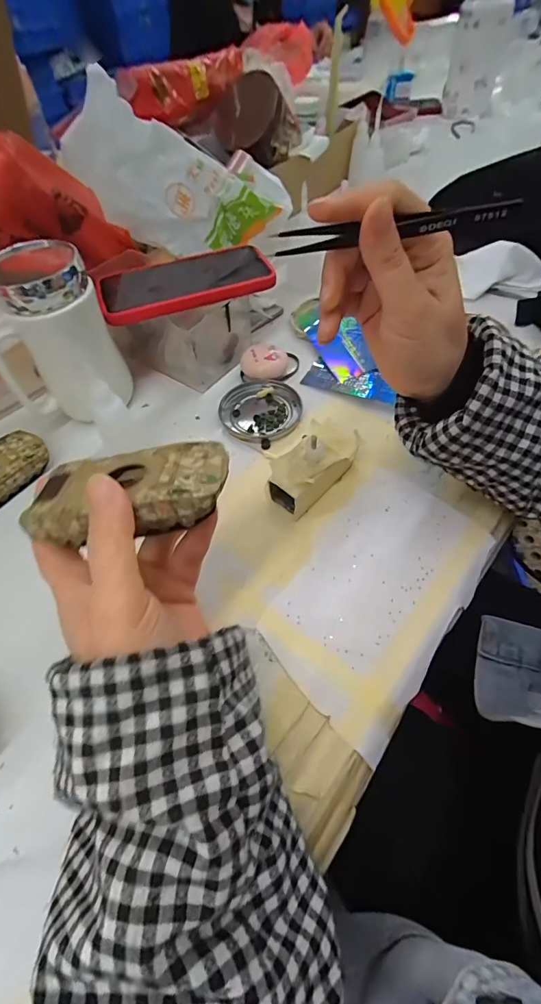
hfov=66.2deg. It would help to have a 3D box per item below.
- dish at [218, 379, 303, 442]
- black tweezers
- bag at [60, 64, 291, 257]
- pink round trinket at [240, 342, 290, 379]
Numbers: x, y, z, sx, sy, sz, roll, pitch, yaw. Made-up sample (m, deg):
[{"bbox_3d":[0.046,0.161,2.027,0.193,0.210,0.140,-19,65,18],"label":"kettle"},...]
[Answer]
[{"bbox_3d":[-0.010,-0.090,0.407,0.077,0.008,0.078,-2,55,2],"label":"dish"},{"bbox_3d":[0.058,-0.141,0.215,0.121,0.012,0.008,5,55,19],"label":"black tweezers"},{"bbox_3d":[-0.093,-0.331,0.445,0.223,0.116,0.041,4,51,-24],"label":"bag"},{"bbox_3d":[-0.006,-0.145,0.433,0.049,0.021,0.039,0,55,3],"label":"pink round trinket"}]

